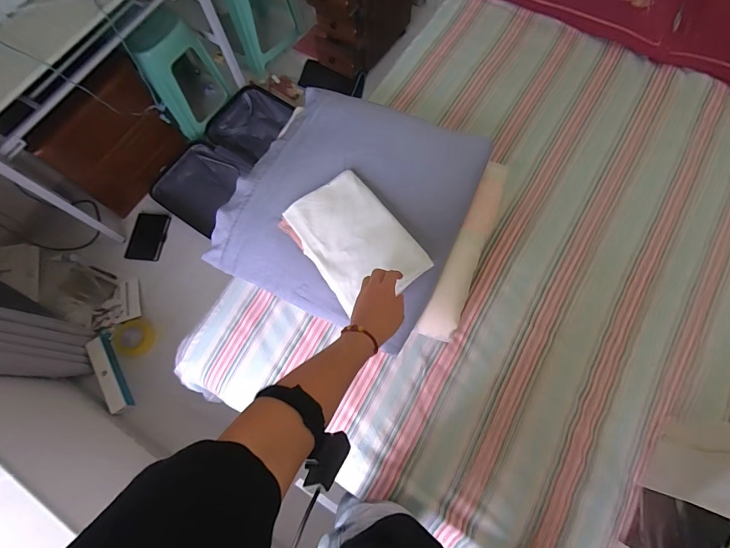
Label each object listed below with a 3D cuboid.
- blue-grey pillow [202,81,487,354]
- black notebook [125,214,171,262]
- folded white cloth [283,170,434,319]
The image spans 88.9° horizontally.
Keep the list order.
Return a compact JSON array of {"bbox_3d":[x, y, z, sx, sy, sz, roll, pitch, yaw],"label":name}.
[{"bbox_3d":[-0.033,-0.173,0.831,0.498,0.107,0.528,24,75,10],"label":"blue-grey pillow"},{"bbox_3d":[-0.966,-0.164,1.659,0.147,0.022,0.212,10,78,-3],"label":"black notebook"},{"bbox_3d":[-0.024,-0.071,0.754,0.182,0.046,0.273,-34,74,-9],"label":"folded white cloth"}]

